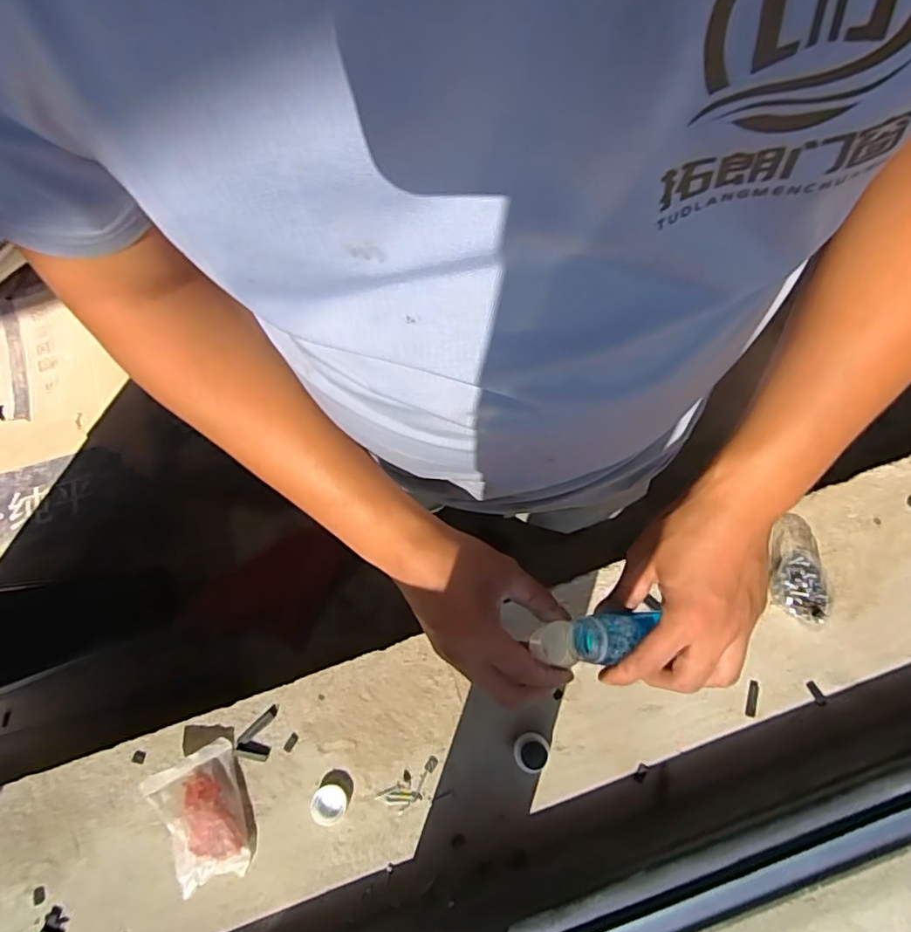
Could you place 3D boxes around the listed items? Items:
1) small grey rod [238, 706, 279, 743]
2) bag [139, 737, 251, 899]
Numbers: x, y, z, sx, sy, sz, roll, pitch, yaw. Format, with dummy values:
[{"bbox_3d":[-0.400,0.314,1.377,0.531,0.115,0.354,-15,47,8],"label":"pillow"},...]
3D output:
[{"bbox_3d":[-0.188,0.247,0.552,0.044,0.004,0.011,-41,76,-10],"label":"small grey rod"},{"bbox_3d":[-0.224,0.313,0.519,0.066,0.030,0.105,-28,74,-6],"label":"bag"}]

